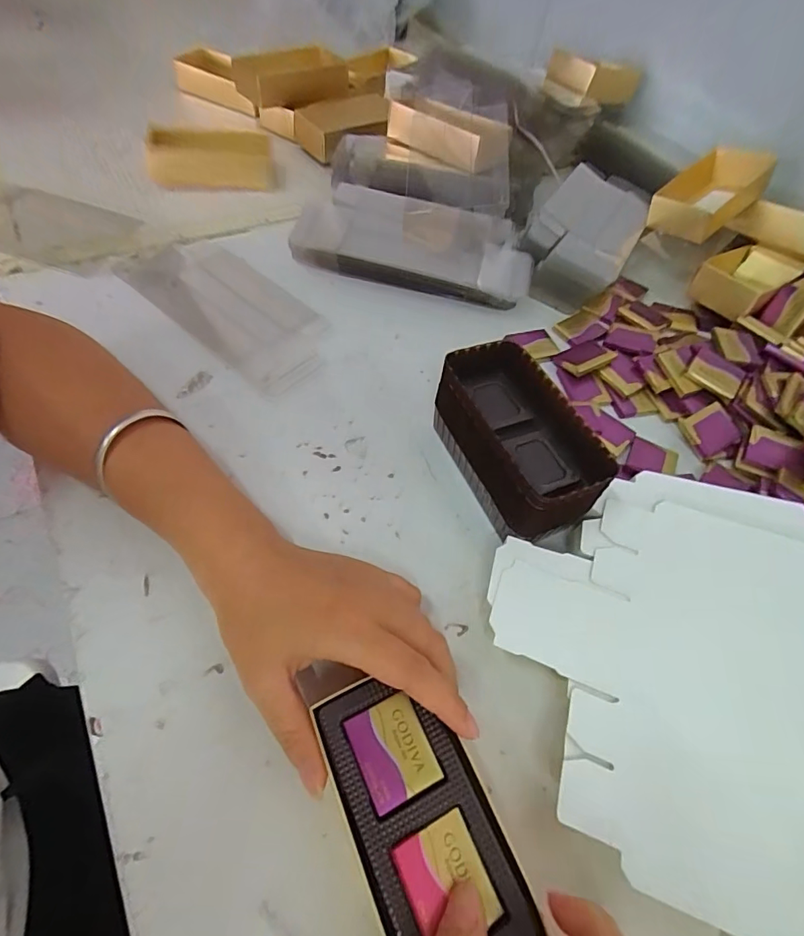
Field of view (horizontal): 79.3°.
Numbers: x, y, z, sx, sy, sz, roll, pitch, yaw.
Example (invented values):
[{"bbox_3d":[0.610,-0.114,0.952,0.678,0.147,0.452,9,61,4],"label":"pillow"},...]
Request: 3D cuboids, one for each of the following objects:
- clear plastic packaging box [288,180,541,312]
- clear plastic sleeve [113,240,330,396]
[{"bbox_3d":[0.008,-0.194,0.424,0.211,0.038,0.086,15,56,3],"label":"clear plastic packaging box"},{"bbox_3d":[-0.140,-0.135,0.399,0.198,0.009,0.090,38,60,17],"label":"clear plastic sleeve"}]

